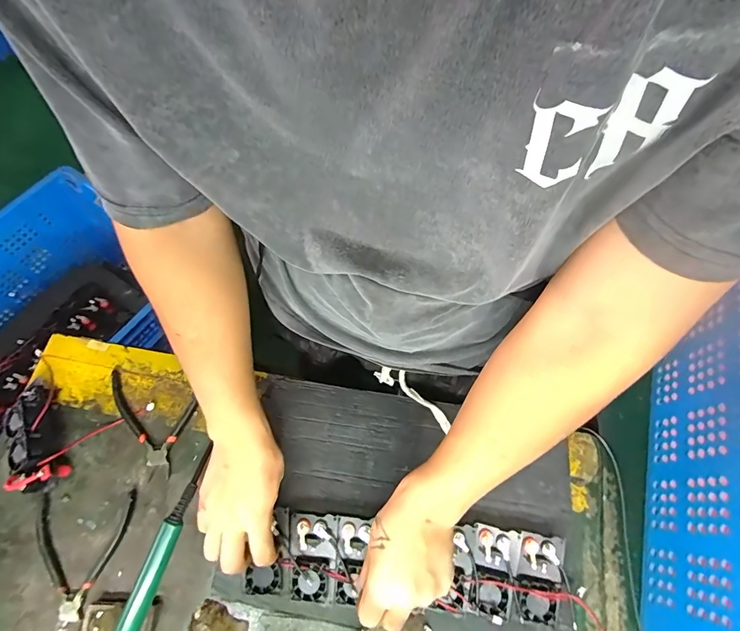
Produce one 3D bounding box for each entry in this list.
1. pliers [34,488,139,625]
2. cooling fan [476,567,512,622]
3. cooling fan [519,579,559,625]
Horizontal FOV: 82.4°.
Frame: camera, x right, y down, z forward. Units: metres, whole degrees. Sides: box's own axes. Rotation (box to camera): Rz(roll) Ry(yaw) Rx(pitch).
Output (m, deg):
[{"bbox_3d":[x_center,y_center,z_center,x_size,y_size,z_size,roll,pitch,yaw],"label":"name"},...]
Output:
[{"bbox_3d":[-0.338,0.272,0.482,0.113,0.016,0.129,-2,67,-2],"label":"pliers"},{"bbox_3d":[0.134,0.304,0.463,0.040,0.008,0.042,14,68,5],"label":"cooling fan"},{"bbox_3d":[0.183,0.312,0.461,0.042,0.008,0.037,12,67,4],"label":"cooling fan"}]

